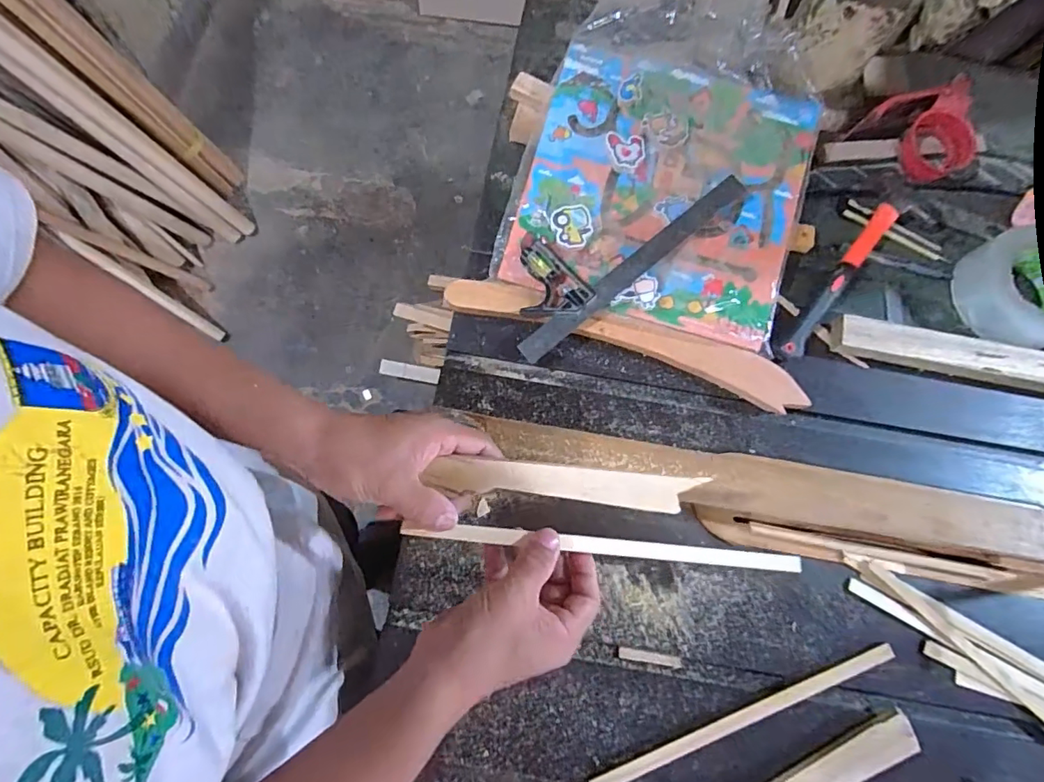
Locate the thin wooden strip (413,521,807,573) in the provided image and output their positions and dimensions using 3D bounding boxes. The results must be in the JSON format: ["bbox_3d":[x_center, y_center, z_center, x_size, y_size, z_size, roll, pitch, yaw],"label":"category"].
[{"bbox_3d":[0.069,0.120,0.397,0.309,0.005,0.014,8,75,-8],"label":"thin wooden strip"}]

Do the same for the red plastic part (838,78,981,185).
[{"bbox_3d":[0.472,-0.299,0.621,0.128,0.059,0.098,-16,76,-6],"label":"red plastic part"}]

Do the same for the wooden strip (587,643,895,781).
[{"bbox_3d":[0.207,0.302,0.480,0.307,0.010,0.014,-20,77,-6],"label":"wooden strip"}]

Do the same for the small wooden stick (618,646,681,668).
[{"bbox_3d":[0.123,0.256,0.501,0.060,0.004,0.011,10,75,1],"label":"small wooden stick"}]

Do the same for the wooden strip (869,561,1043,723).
[{"bbox_3d":[0.480,0.294,0.490,0.363,0.005,0.015,43,78,9],"label":"wooden strip"}]

